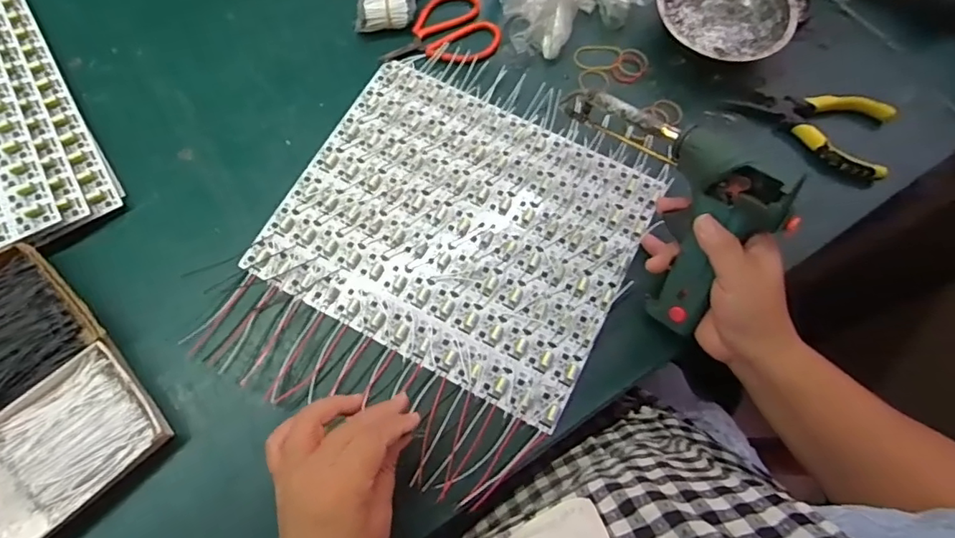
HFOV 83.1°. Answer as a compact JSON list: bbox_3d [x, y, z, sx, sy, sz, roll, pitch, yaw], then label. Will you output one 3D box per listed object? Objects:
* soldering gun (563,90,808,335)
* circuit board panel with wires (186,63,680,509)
[{"bbox_3d":[0.160,-0.063,0.402,0.045,0.120,0.198,-16,84,-43],"label":"soldering gun"},{"bbox_3d":[-0.030,-0.009,0.451,0.286,0.008,0.311,27,73,8],"label":"circuit board panel with wires"}]

